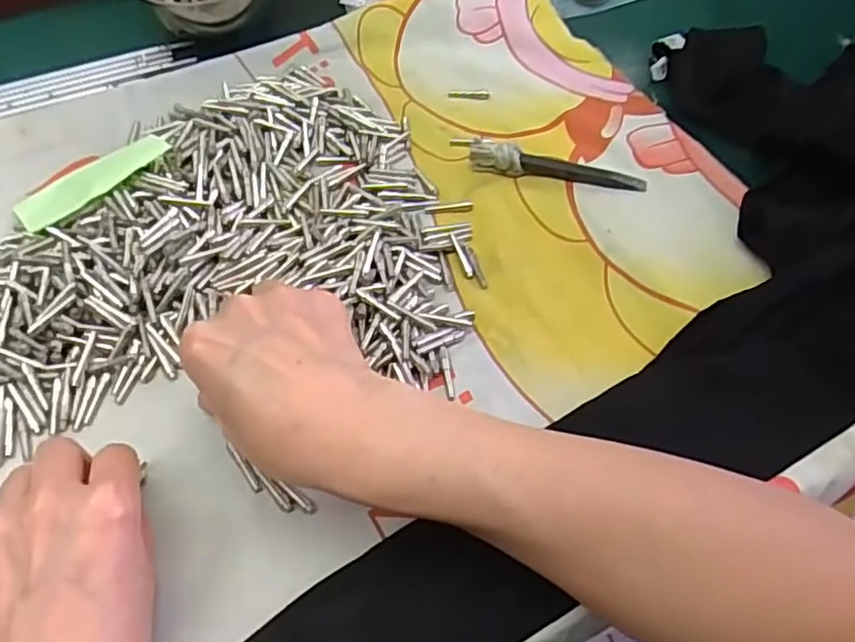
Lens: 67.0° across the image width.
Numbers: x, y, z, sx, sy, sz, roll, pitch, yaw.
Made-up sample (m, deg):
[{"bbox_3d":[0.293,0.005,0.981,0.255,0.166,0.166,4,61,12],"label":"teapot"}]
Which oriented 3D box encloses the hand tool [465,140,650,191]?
[{"bbox_3d":[0.079,-0.095,0.399,0.108,0.016,0.013,12,58,11],"label":"hand tool"}]

